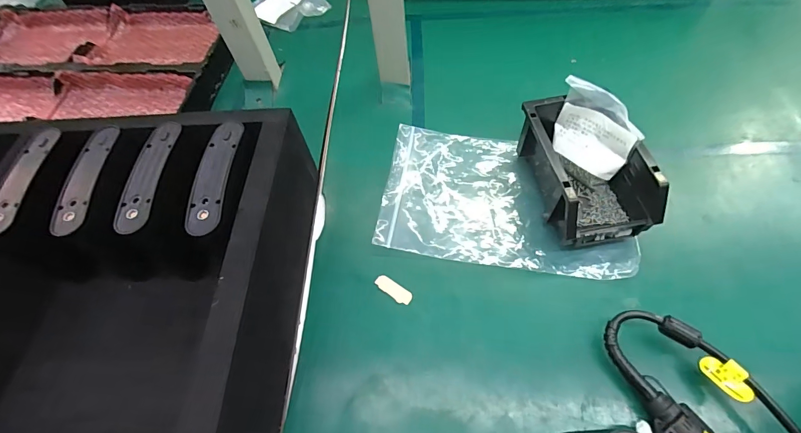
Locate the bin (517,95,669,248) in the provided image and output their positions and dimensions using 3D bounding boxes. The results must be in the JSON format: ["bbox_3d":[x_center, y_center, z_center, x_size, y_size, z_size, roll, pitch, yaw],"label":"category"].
[{"bbox_3d":[0.199,-0.050,0.423,0.098,0.076,0.154,-10,58,-4],"label":"bin"}]

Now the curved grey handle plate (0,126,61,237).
[{"bbox_3d":[-0.354,-0.036,0.355,0.028,0.006,0.123,-5,59,2],"label":"curved grey handle plate"}]

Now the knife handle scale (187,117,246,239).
[{"bbox_3d":[-0.168,-0.039,0.348,0.030,0.005,0.126,-2,59,3],"label":"knife handle scale"}]

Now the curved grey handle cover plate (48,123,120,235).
[{"bbox_3d":[-0.294,-0.036,0.357,0.031,0.008,0.120,-6,59,1],"label":"curved grey handle cover plate"}]

